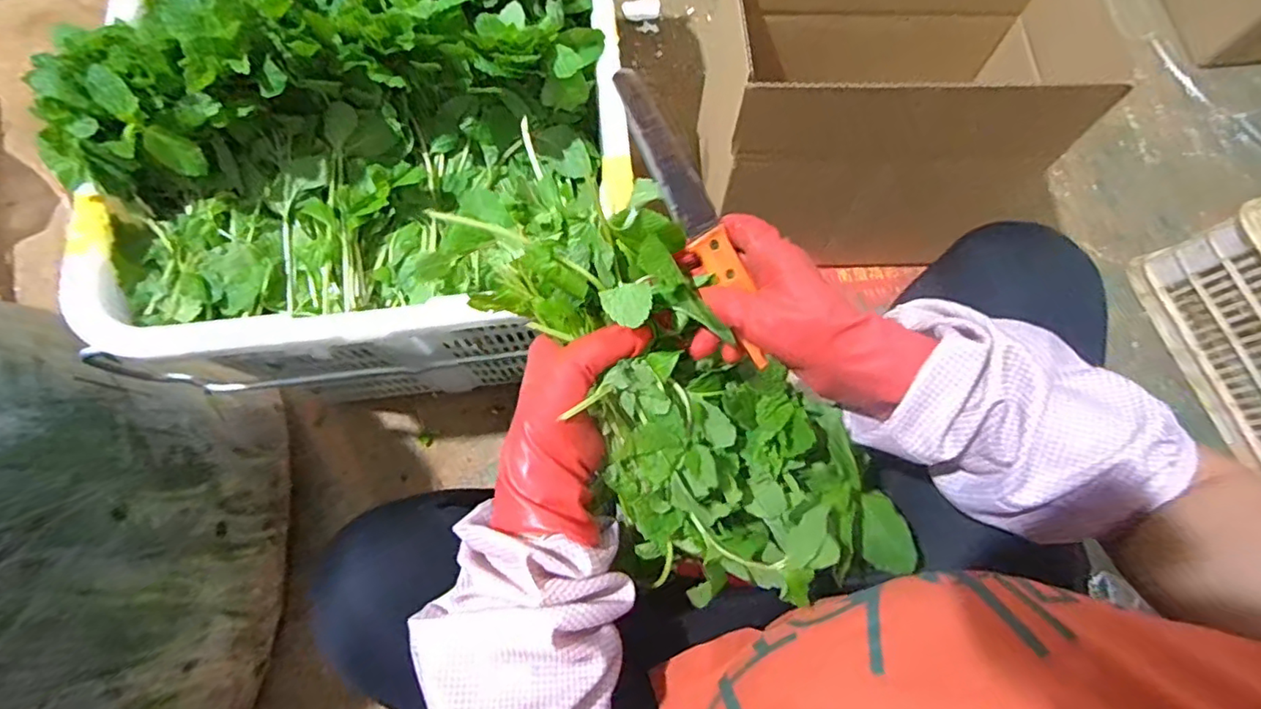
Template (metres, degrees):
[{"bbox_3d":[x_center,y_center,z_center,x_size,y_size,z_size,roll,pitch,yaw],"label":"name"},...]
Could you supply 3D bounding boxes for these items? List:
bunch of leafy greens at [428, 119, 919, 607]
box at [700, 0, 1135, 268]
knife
[{"bbox_3d":[0.030,0.036,0.375,0.149,0.084,0.338,-40,94,-13],"label":"bunch of leafy greens"},{"bbox_3d":[0.274,-0.286,0.678,0.355,0.305,0.238,1,73,-2],"label":"box"},{"bbox_3d":[0.044,-0.083,0.367,0.025,0.010,0.195,-32,102,-11],"label":"knife"}]

